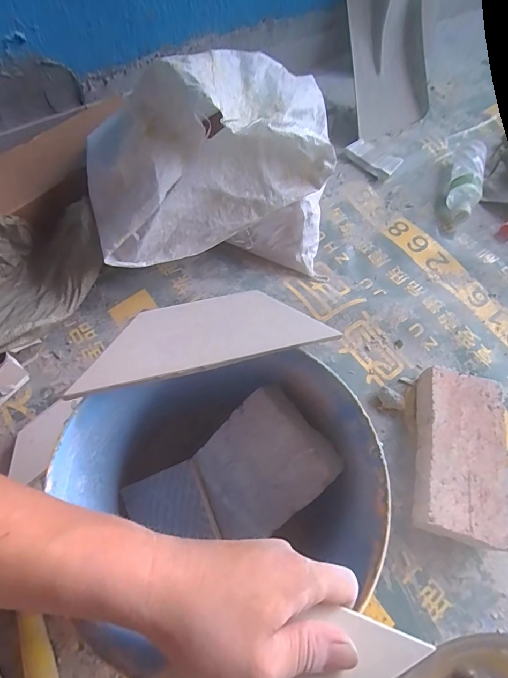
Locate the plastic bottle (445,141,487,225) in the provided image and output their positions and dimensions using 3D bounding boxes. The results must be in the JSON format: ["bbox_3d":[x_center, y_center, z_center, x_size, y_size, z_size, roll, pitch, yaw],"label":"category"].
[{"bbox_3d":[0.424,-0.315,0.753,0.058,0.057,0.217,20,63,6],"label":"plastic bottle"}]

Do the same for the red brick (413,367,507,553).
[{"bbox_3d":[0.274,0.152,0.511,0.110,0.054,0.215,16,63,4],"label":"red brick"}]

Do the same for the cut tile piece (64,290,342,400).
[{"bbox_3d":[-0.040,-0.005,0.303,0.193,0.010,0.059,-13,64,-11],"label":"cut tile piece"}]

